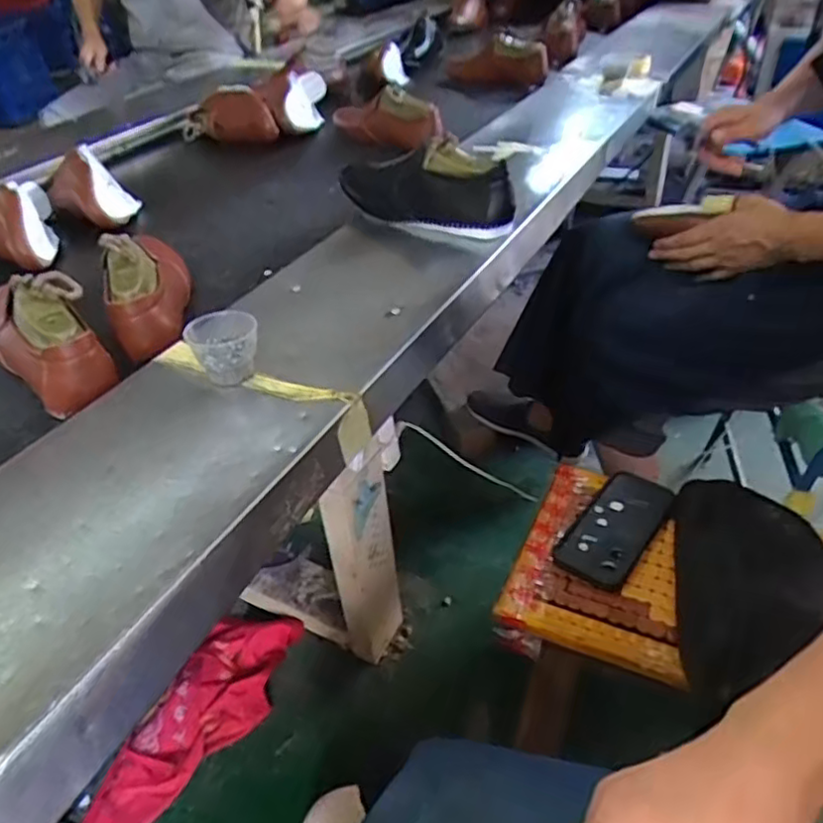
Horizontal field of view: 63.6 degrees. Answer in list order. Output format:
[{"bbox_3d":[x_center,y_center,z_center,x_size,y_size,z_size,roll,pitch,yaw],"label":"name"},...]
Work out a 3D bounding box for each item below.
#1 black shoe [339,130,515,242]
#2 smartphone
[{"bbox_3d":[0.020,-0.303,0.878,0.249,0.110,0.093,22,47,29],"label":"black shoe"},{"bbox_3d":[0.233,0.129,0.760,0.081,0.016,0.173,26,48,31],"label":"smartphone"}]

